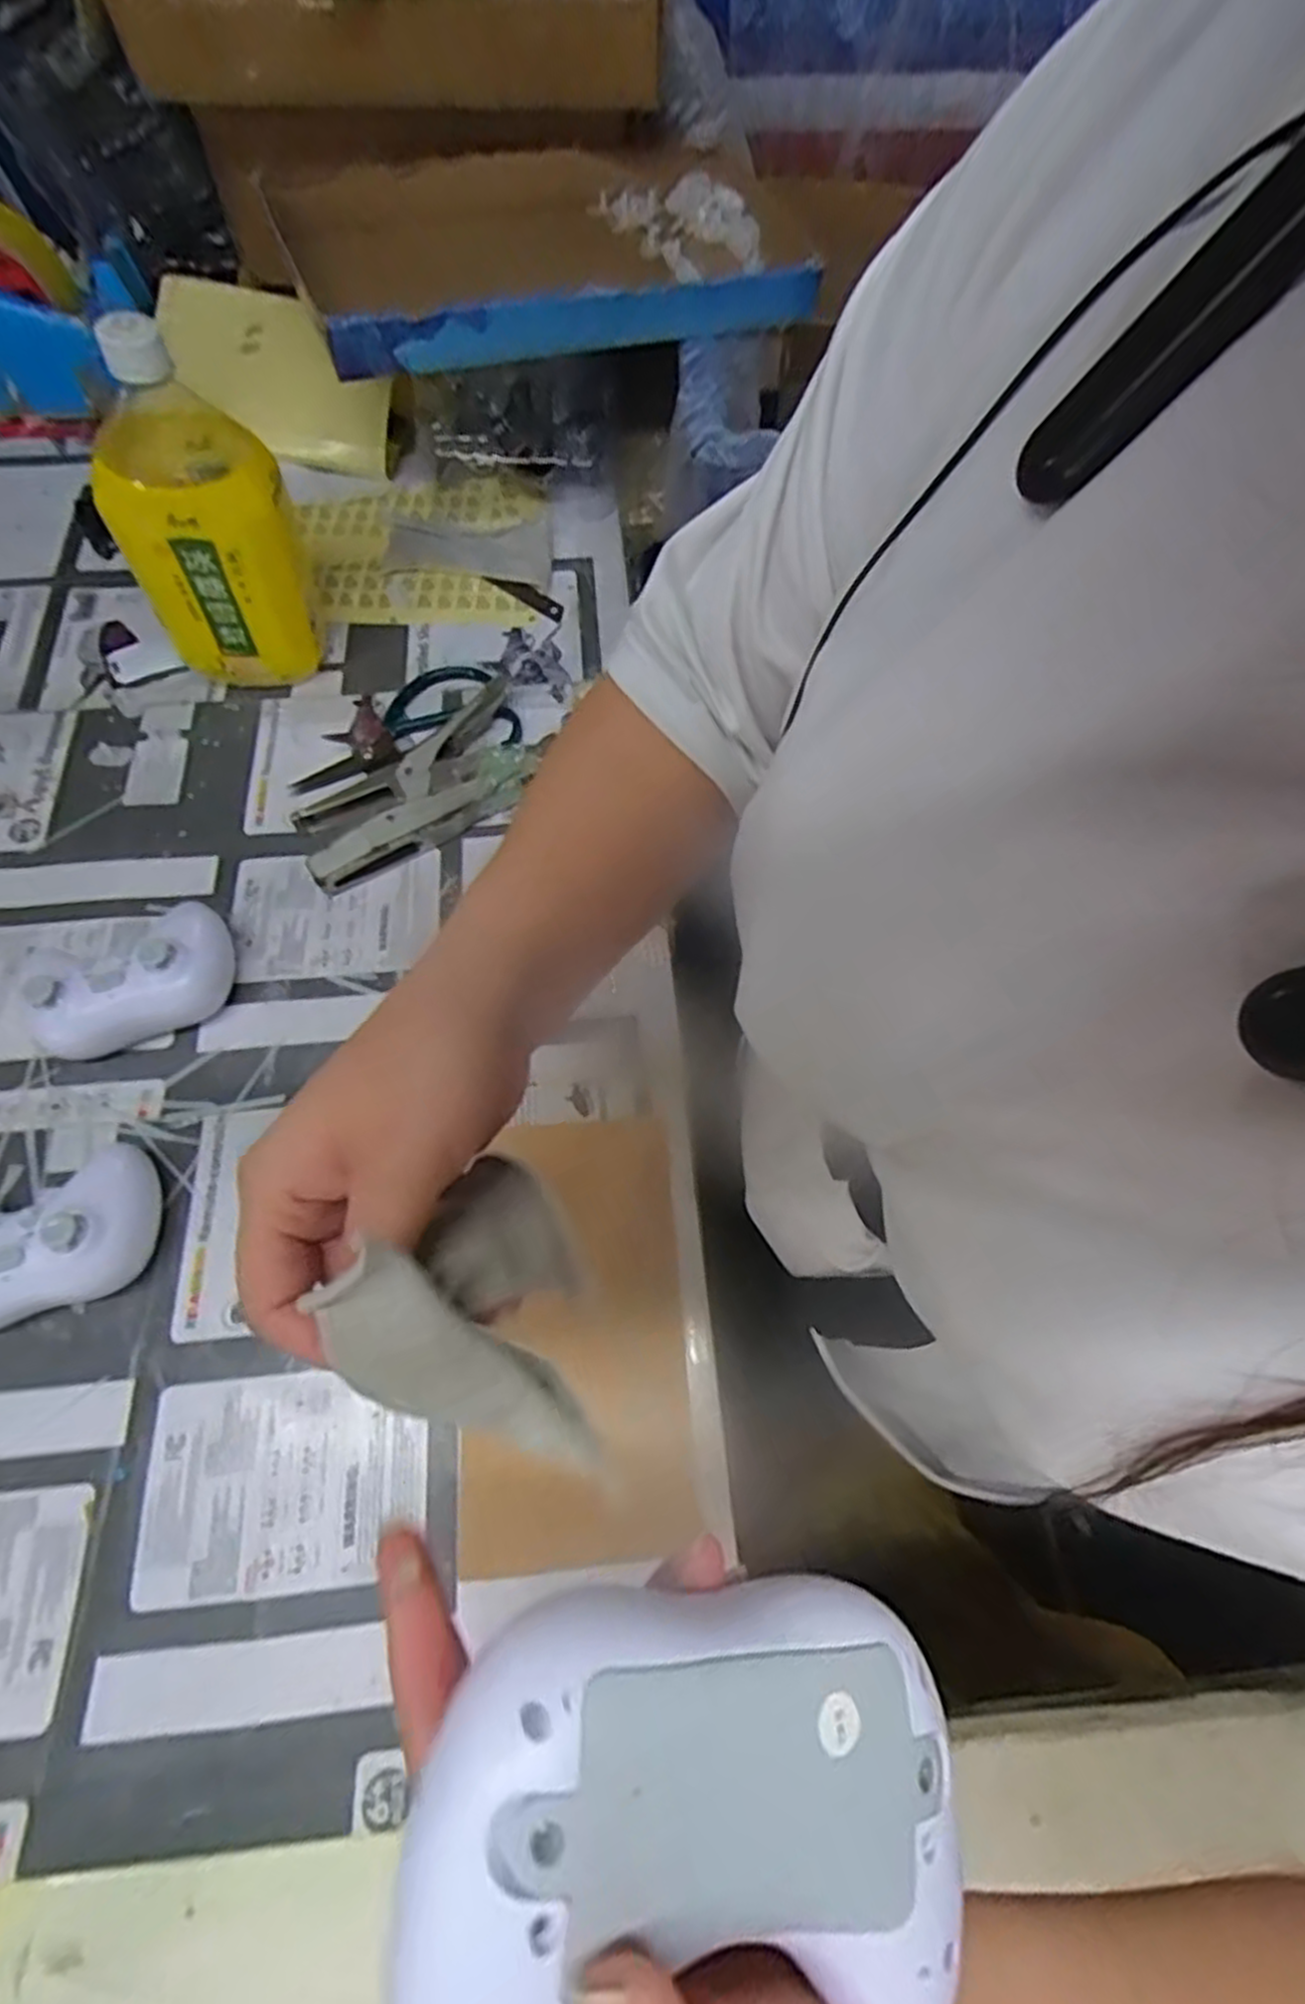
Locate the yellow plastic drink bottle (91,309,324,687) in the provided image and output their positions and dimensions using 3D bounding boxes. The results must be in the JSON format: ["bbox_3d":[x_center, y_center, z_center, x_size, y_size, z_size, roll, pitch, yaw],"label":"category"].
[{"bbox_3d":[-0.279,-0.299,0.478,0.096,0.205,0.089,-22,69,-10],"label":"yellow plastic drink bottle"}]

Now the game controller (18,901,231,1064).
[{"bbox_3d":[-0.302,-0.016,0.440,0.111,0.051,0.072,-22,69,-10],"label":"game controller"}]

